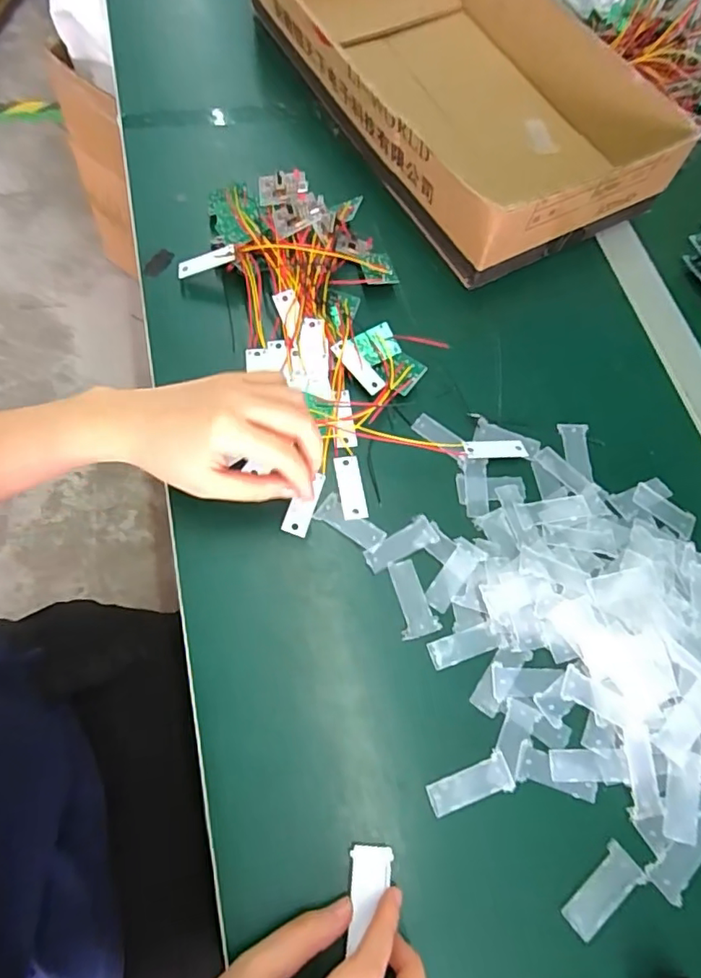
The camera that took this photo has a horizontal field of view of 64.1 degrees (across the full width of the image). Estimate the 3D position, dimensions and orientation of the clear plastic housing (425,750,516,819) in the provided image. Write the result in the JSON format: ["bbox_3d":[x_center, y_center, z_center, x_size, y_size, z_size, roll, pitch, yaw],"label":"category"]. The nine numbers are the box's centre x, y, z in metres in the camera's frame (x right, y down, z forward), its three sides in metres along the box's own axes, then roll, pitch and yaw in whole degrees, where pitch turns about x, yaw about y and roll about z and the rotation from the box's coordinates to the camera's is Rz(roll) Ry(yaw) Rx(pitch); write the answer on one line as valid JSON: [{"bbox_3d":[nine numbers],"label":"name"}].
[{"bbox_3d":[0.067,0.166,0.314,0.048,0.004,0.020,-13,69,-13],"label":"clear plastic housing"}]

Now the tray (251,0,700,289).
[{"bbox_3d":[0.085,-0.396,0.504,0.230,0.069,0.436,-27,73,-18],"label":"tray"}]

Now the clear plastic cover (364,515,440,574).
[{"bbox_3d":[0.033,0.037,0.365,0.048,0.005,0.019,-28,73,-18],"label":"clear plastic cover"}]

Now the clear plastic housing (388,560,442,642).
[{"bbox_3d":[0.039,0.069,0.353,0.023,0.004,0.048,-10,68,-12],"label":"clear plastic housing"}]

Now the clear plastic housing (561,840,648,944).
[{"bbox_3d":[0.135,0.216,0.300,0.049,0.009,0.021,-32,74,-19],"label":"clear plastic housing"}]

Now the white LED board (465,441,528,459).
[{"bbox_3d":[0.104,-0.029,0.399,0.045,0.006,0.013,-2,67,-9],"label":"white LED board"}]

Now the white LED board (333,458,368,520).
[{"bbox_3d":[0.000,-0.001,0.384,0.017,0.007,0.047,-7,68,-11],"label":"white LED board"}]

